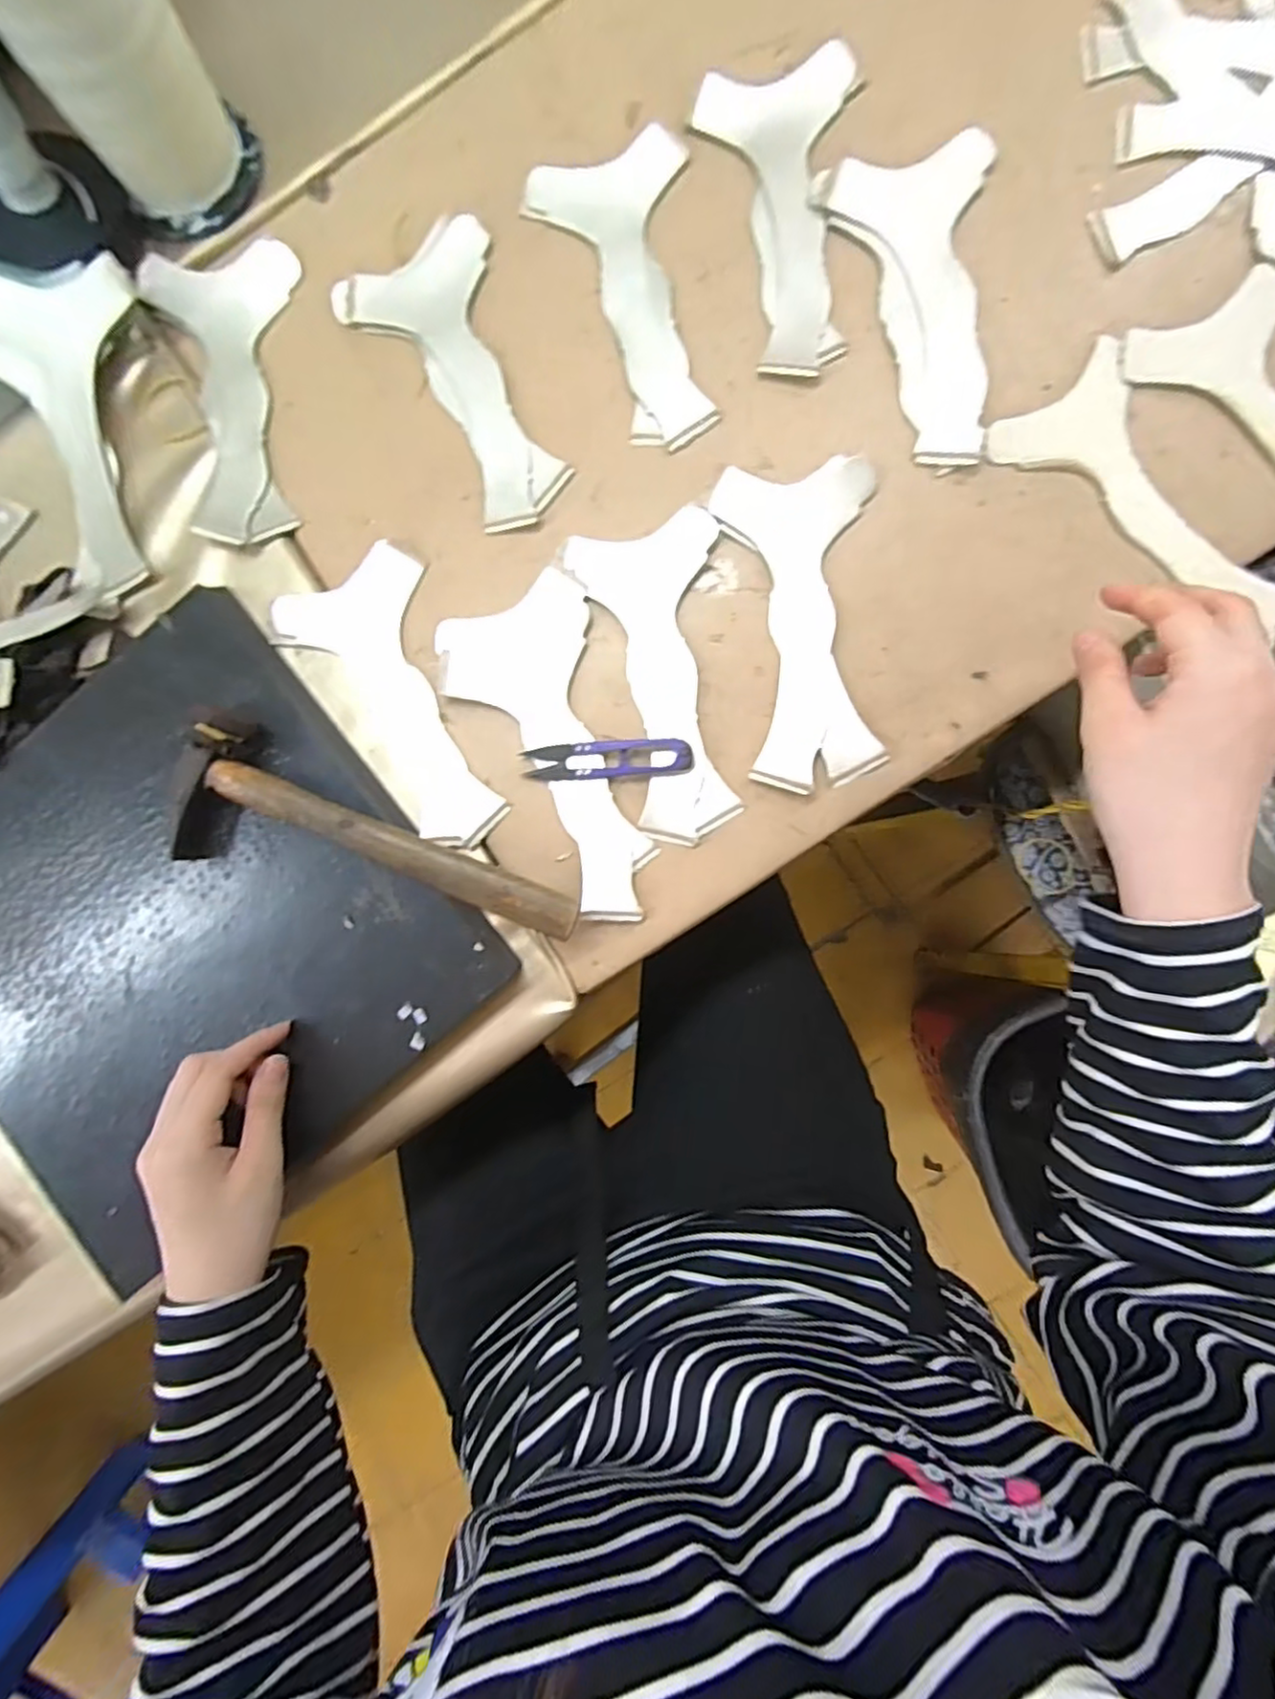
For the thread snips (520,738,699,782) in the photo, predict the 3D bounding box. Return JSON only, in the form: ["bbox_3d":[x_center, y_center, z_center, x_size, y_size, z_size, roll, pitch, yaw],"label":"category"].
[{"bbox_3d":[-0.018,-0.054,0.406,0.101,0.009,0.023,-3,88,6],"label":"thread snips"}]

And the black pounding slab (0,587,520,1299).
[{"bbox_3d":[-0.272,0.052,0.408,0.299,0.031,0.298,-41,87,4],"label":"black pounding slab"}]

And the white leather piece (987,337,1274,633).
[{"bbox_3d":[0.297,-0.204,0.380,0.187,0.010,0.082,40,93,5],"label":"white leather piece"}]

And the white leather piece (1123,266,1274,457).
[{"bbox_3d":[0.349,-0.220,0.377,0.086,0.004,0.182,-25,86,5],"label":"white leather piece"}]

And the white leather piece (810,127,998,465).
[{"bbox_3d":[0.166,-0.313,0.394,0.093,0.008,0.181,-9,88,5],"label":"white leather piece"}]

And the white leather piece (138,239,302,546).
[{"bbox_3d":[-0.248,-0.286,0.429,0.089,0.019,0.184,-12,88,5],"label":"white leather piece"}]

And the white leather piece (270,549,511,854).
[{"bbox_3d":[-0.149,-0.087,0.421,0.090,0.009,0.186,-25,85,1],"label":"white leather piece"}]

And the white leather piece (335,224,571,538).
[{"bbox_3d":[-0.098,-0.294,0.421,0.095,0.005,0.184,-35,88,4],"label":"white leather piece"}]

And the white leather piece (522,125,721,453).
[{"bbox_3d":[0.009,-0.341,0.411,0.093,0.004,0.188,-25,86,5],"label":"white leather piece"}]

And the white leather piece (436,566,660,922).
[{"bbox_3d":[-0.054,-0.055,0.411,0.091,0.007,0.207,-16,86,2],"label":"white leather piece"}]

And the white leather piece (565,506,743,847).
[{"bbox_3d":[0.019,-0.101,0.406,0.081,0.006,0.186,-12,87,5],"label":"white leather piece"}]

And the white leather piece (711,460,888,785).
[{"bbox_3d":[0.098,-0.130,0.398,0.086,0.005,0.186,-5,88,3],"label":"white leather piece"}]

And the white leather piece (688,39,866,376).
[{"bbox_3d":[0.088,-0.374,0.403,0.091,0.006,0.185,-5,88,6],"label":"white leather piece"}]

